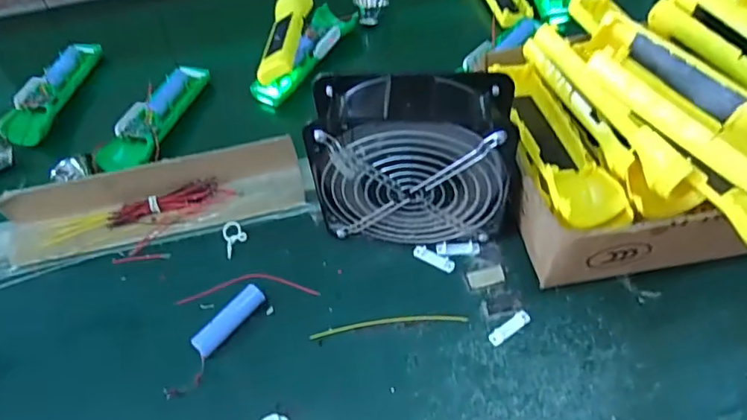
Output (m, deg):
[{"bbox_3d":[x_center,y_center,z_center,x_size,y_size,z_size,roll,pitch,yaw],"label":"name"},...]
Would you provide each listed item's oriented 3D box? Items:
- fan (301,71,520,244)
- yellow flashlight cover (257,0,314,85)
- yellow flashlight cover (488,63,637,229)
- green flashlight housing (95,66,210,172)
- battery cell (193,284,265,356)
[{"bbox_3d":[0.034,-0.036,0.435,0.152,0.148,0.064,3,55,7],"label":"fan"},{"bbox_3d":[-0.107,-0.209,0.645,0.046,0.027,0.160,0,54,5],"label":"yellow flashlight cover"},{"bbox_3d":[0.138,-0.060,0.431,0.051,0.027,0.173,-16,52,-3],"label":"yellow flashlight cover"},{"bbox_3d":[-0.237,-0.107,0.598,0.052,0.027,0.164,10,56,12],"label":"green flashlight housing"},{"bbox_3d":[-0.117,0.089,0.439,0.018,0.018,0.066,32,63,25],"label":"battery cell"}]

